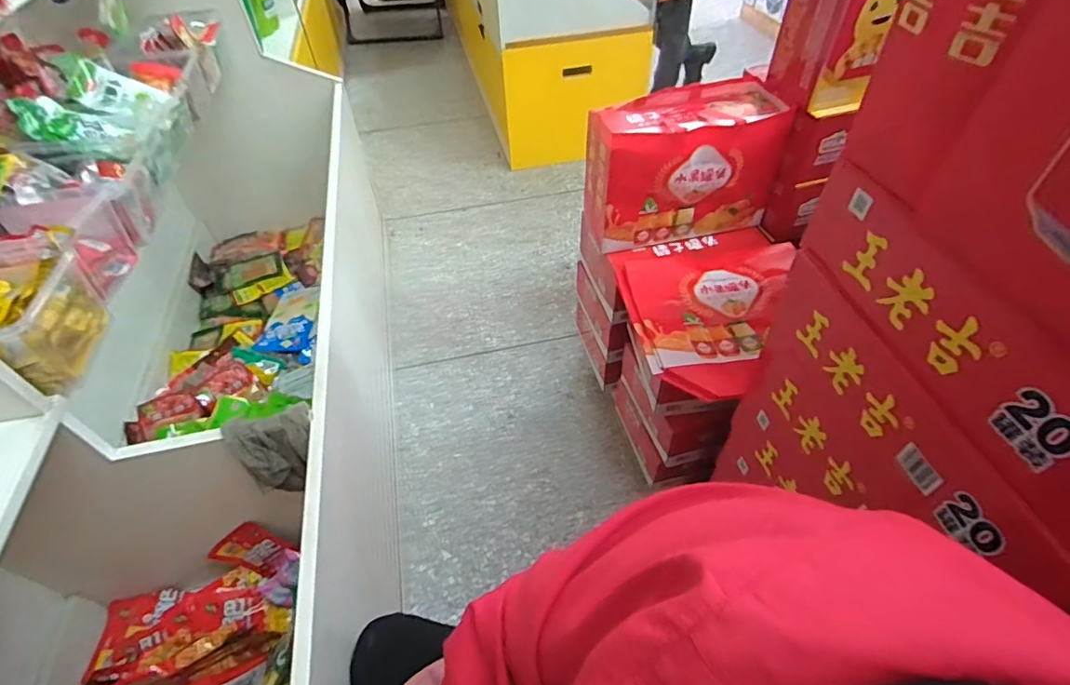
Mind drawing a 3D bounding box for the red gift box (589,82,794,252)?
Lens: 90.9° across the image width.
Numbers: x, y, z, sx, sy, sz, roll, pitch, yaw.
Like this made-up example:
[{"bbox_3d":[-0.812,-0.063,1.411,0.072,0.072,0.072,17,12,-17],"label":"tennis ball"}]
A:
[{"bbox_3d":[0.299,-0.363,1.092,0.358,0.249,0.200,-11,49,-7],"label":"red gift box"}]

